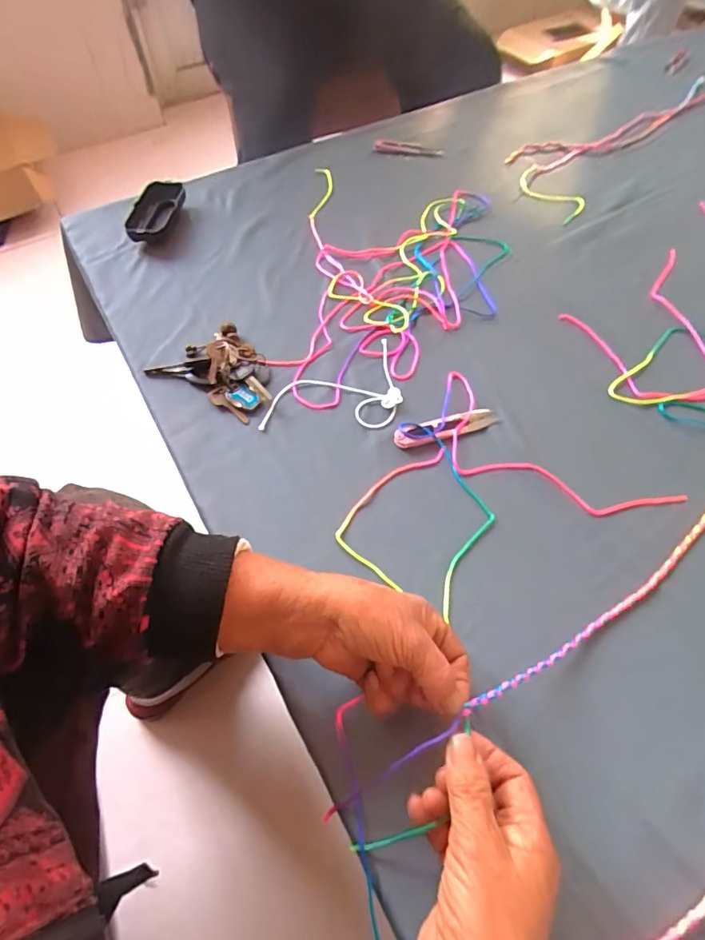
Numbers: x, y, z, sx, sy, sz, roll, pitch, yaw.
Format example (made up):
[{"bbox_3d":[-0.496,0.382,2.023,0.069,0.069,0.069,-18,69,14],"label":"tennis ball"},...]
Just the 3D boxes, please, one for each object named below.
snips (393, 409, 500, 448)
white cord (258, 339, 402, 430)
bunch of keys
[{"bbox_3d":[0.088,-0.040,0.470,0.101,0.007,0.023,-16,59,-9],"label":"snips"},{"bbox_3d":[-0.022,-0.087,0.502,0.137,0.007,0.109,-2,58,-1],"label":"white cord"},{"bbox_3d":[-0.132,-0.106,0.512,0.126,0.021,0.083,29,62,17],"label":"bunch of keys"}]

